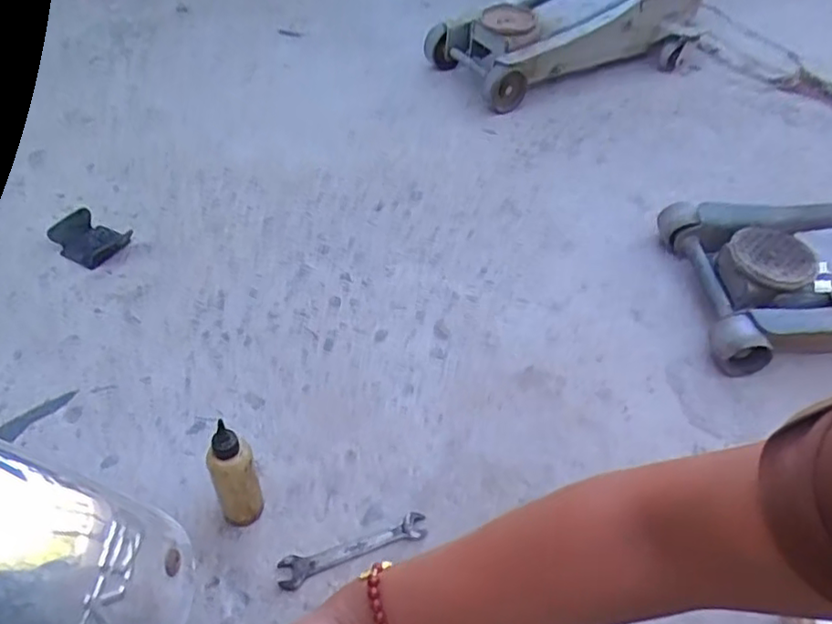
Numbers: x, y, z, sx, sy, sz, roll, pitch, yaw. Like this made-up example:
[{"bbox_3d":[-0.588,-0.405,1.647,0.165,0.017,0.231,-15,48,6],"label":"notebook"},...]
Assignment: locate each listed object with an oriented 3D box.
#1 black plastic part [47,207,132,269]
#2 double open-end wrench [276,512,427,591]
[{"bbox_3d":[-0.430,-0.097,0.836,0.086,0.032,0.067,24,49,17],"label":"black plastic part"},{"bbox_3d":[-0.059,0.225,0.604,0.142,0.005,0.028,-15,53,-14],"label":"double open-end wrench"}]

